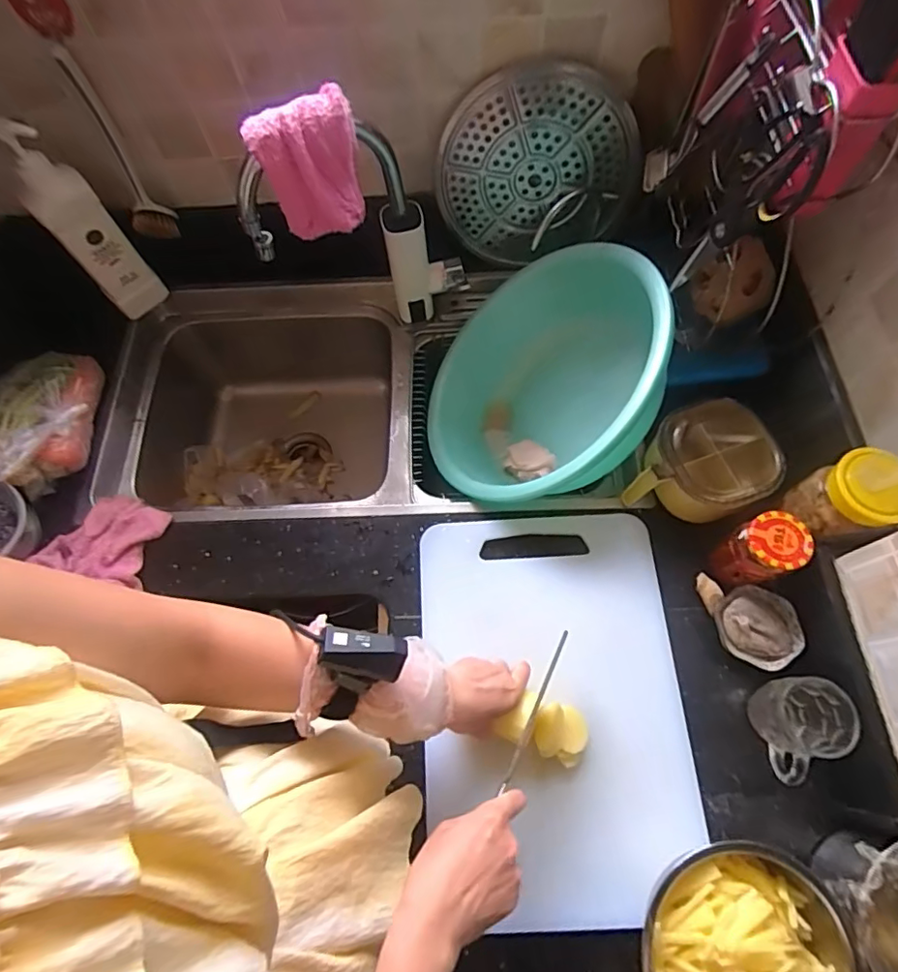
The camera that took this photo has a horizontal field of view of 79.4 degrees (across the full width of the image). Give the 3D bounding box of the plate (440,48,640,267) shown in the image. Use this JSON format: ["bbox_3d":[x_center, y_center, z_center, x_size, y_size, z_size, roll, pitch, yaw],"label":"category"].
[{"bbox_3d":[0.120,-0.446,0.769,0.274,0.261,0.025,-9,58,20],"label":"plate"}]

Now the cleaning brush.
[{"bbox_3d":[-0.443,-0.434,0.715,0.056,0.229,0.059,-35,70,-12],"label":"cleaning brush"}]

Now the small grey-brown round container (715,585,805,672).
[{"bbox_3d":[0.366,0.169,0.643,0.090,0.037,0.085,-1,67,2],"label":"small grey-brown round container"}]

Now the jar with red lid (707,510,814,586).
[{"bbox_3d":[0.358,0.081,0.632,0.073,0.104,0.064,-21,67,-6],"label":"jar with red lid"}]

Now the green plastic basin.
[{"bbox_3d":[0.137,-0.142,0.800,0.403,0.145,0.406,-25,50,34],"label":"green plastic basin"}]

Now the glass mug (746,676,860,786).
[{"bbox_3d":[0.371,0.256,0.574,0.073,0.097,0.094,-5,67,1],"label":"glass mug"}]

